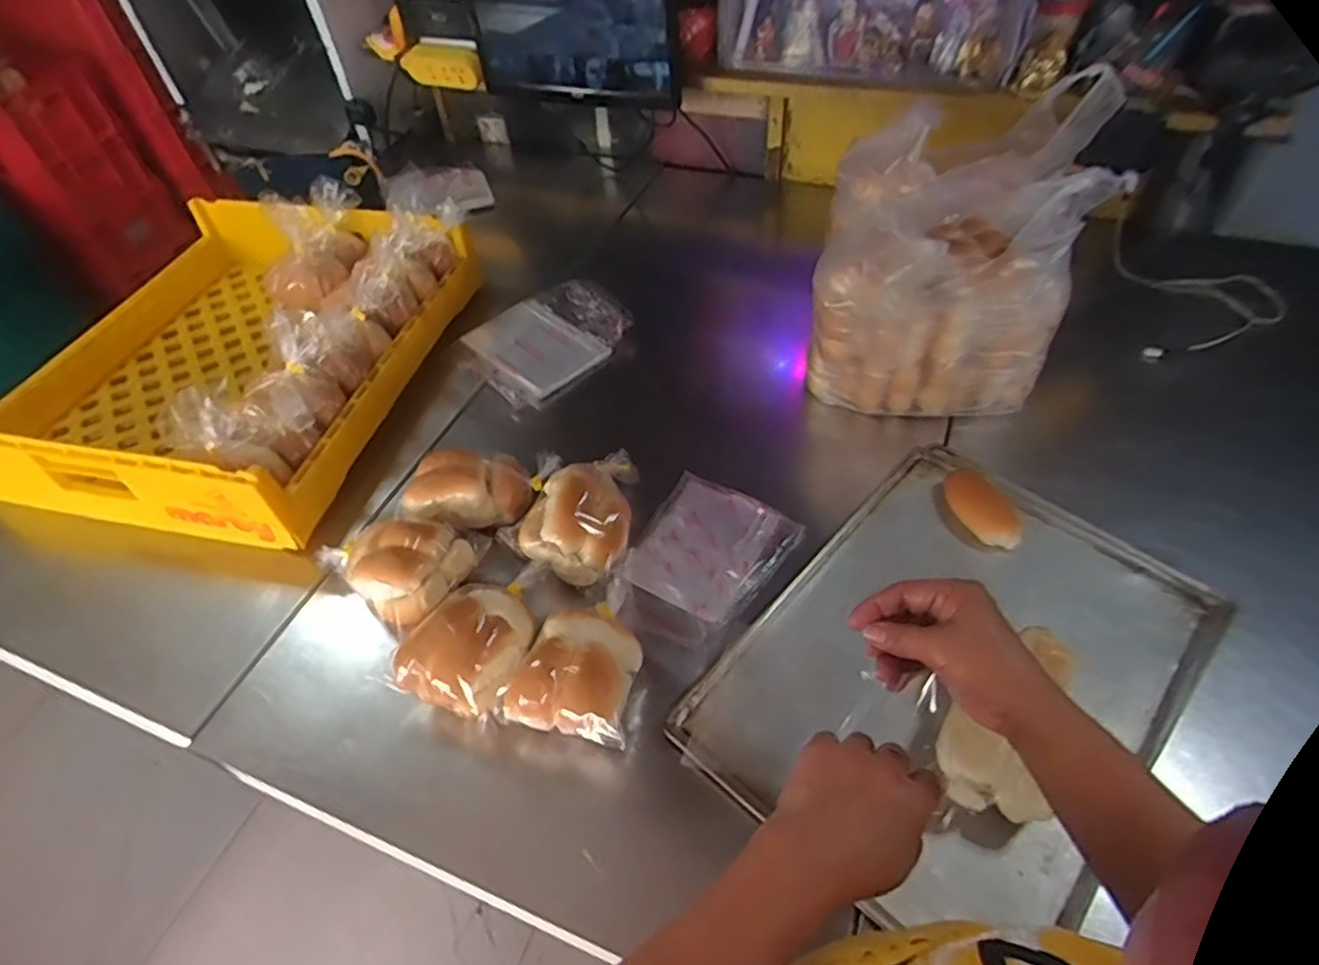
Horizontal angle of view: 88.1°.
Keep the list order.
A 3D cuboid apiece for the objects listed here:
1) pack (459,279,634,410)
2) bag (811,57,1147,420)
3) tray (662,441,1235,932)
[{"bbox_3d":[-0.163,-0.214,1.004,0.190,0.019,0.235,36,60,30],"label":"pack"},{"bbox_3d":[0.359,-0.283,0.853,0.295,0.256,0.362,11,51,14],"label":"bag"},{"bbox_3d":[0.284,0.164,0.646,0.330,0.029,0.470,33,59,28],"label":"tray"}]

